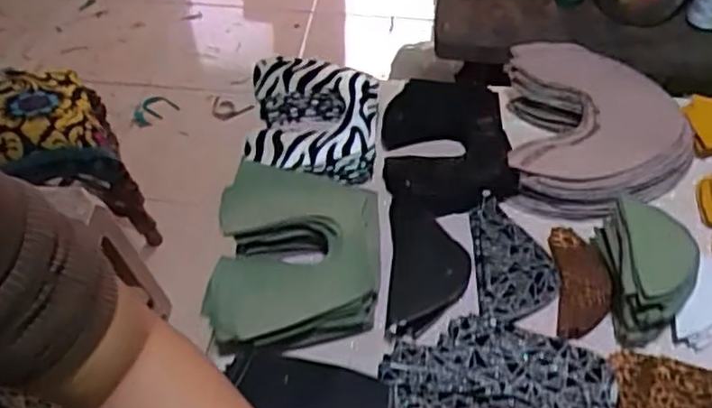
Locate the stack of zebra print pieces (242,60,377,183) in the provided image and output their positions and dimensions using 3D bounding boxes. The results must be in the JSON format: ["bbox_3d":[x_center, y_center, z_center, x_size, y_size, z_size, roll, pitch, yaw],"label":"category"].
[{"bbox_3d":[-0.044,-0.086,0.763,0.132,0.053,0.149,0,49,-1],"label":"stack of zebra print pieces"}]

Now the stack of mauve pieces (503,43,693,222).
[{"bbox_3d":[0.254,-0.079,0.732,0.186,0.060,0.180,6,50,4],"label":"stack of mauve pieces"}]

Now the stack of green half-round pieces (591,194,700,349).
[{"bbox_3d":[0.253,0.053,0.626,0.067,0.071,0.131,6,50,4],"label":"stack of green half-round pieces"}]

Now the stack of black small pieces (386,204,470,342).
[{"bbox_3d":[0.067,0.058,0.655,0.072,0.030,0.152,3,50,2],"label":"stack of black small pieces"}]

